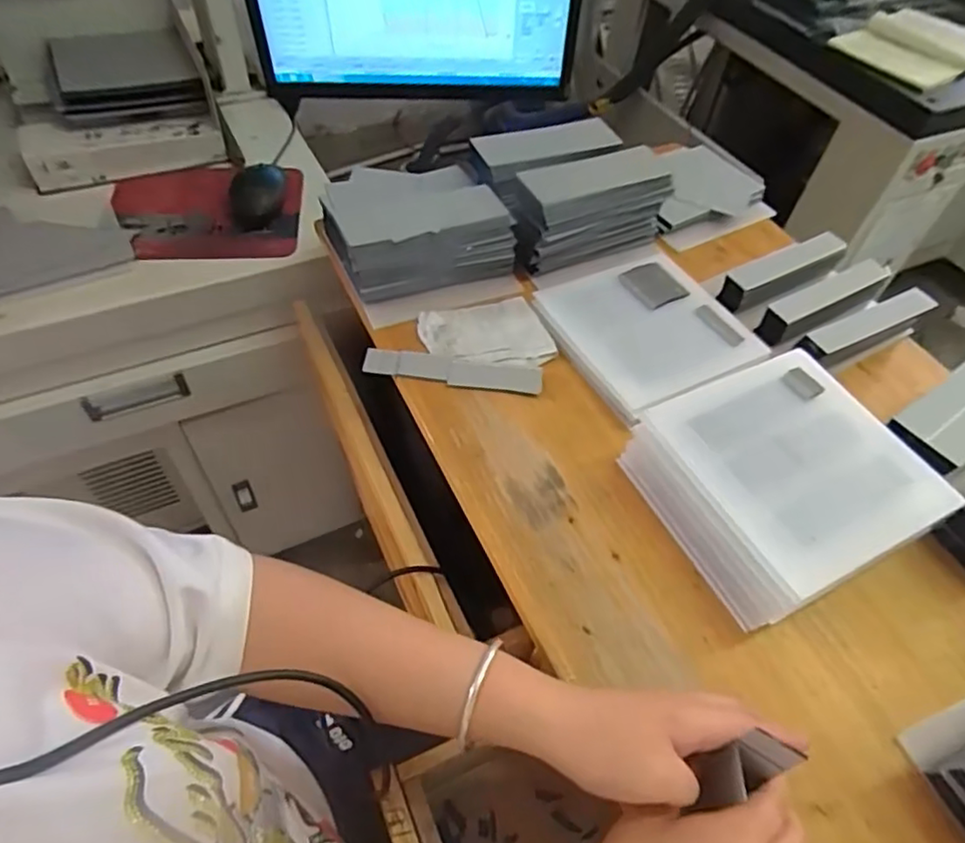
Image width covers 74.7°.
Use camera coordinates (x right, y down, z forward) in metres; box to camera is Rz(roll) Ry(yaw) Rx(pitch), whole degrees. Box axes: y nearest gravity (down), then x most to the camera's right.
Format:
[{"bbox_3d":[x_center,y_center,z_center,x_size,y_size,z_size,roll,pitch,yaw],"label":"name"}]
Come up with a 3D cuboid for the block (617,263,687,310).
[{"bbox_3d":[0.165,-0.133,0.614,0.054,0.009,0.056,-24,58,-22],"label":"block"}]

